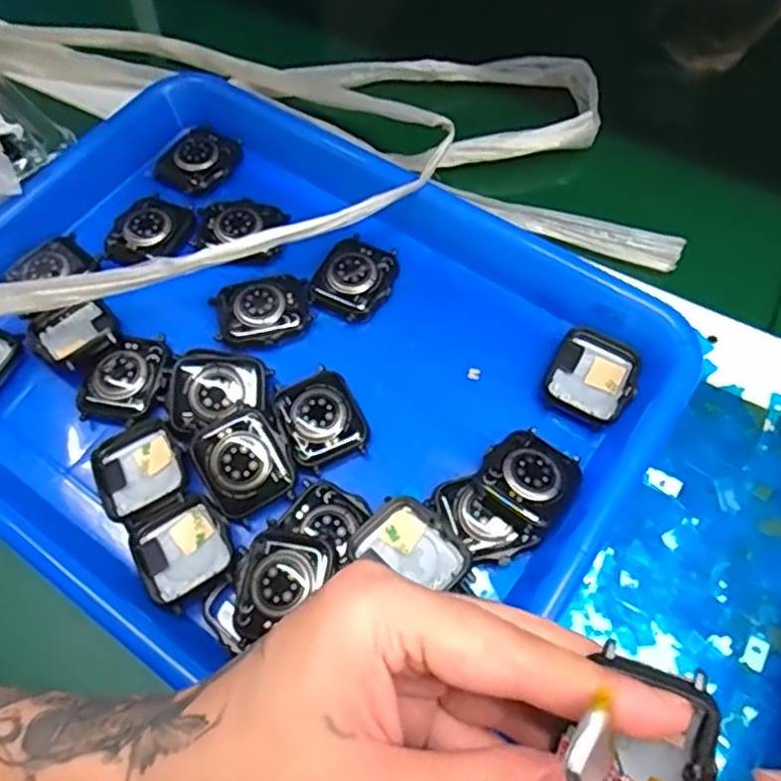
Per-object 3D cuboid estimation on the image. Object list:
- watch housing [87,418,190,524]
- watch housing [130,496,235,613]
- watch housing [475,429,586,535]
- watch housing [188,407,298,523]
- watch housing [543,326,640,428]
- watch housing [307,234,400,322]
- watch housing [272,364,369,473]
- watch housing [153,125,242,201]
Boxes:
[{"bbox_3d":[-0.111,0.036,0.301,0.038,0.014,0.042,-32,66,-13],"label":"watch housing"},{"bbox_3d":[-0.086,0.067,0.283,0.038,0.014,0.040,-33,66,-14],"label":"watch housing"},{"bbox_3d":[0.061,0.036,0.291,0.038,0.016,0.041,35,69,19],"label":"watch housing"},{"bbox_3d":[-0.063,0.032,0.294,0.037,0.010,0.042,-30,89,-14],"label":"watch housing"},{"bbox_3d":[0.094,-0.006,0.315,0.038,0.010,0.043,27,67,15],"label":"watch housing"},{"bbox_3d":[-0.017,-0.058,0.346,0.038,0.011,0.045,28,67,16],"label":"watch housing"},{"bbox_3d":[-0.032,0.013,0.310,0.035,0.012,0.044,-25,64,-10],"label":"watch housing"},{"bbox_3d":[-0.109,-0.132,0.383,0.039,0.013,0.045,31,68,17],"label":"watch housing"}]

